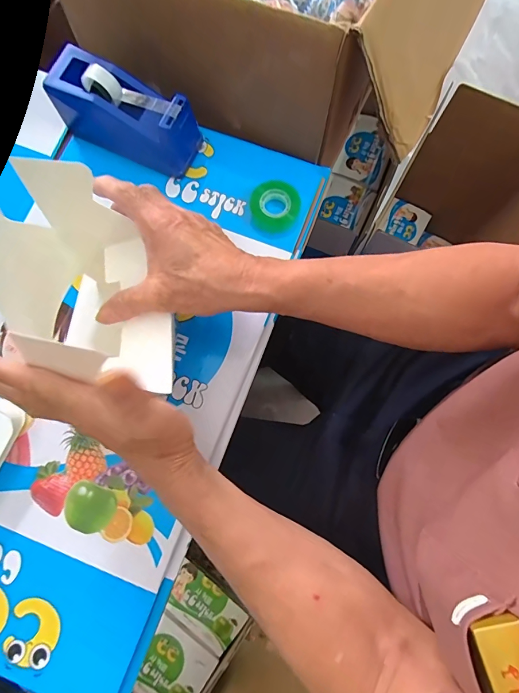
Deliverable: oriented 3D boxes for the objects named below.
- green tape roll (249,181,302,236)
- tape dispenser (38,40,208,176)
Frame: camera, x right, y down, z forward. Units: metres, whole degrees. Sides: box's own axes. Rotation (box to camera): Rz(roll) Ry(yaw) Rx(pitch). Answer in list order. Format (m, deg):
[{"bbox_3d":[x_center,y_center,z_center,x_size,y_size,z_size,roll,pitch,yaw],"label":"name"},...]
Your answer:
[{"bbox_3d":[0.016,-0.154,0.423,0.052,0.017,0.054,0,78,0],"label":"green tape roll"},{"bbox_3d":[-0.144,-0.252,0.410,0.147,0.073,0.059,24,79,5],"label":"tape dispenser"}]

